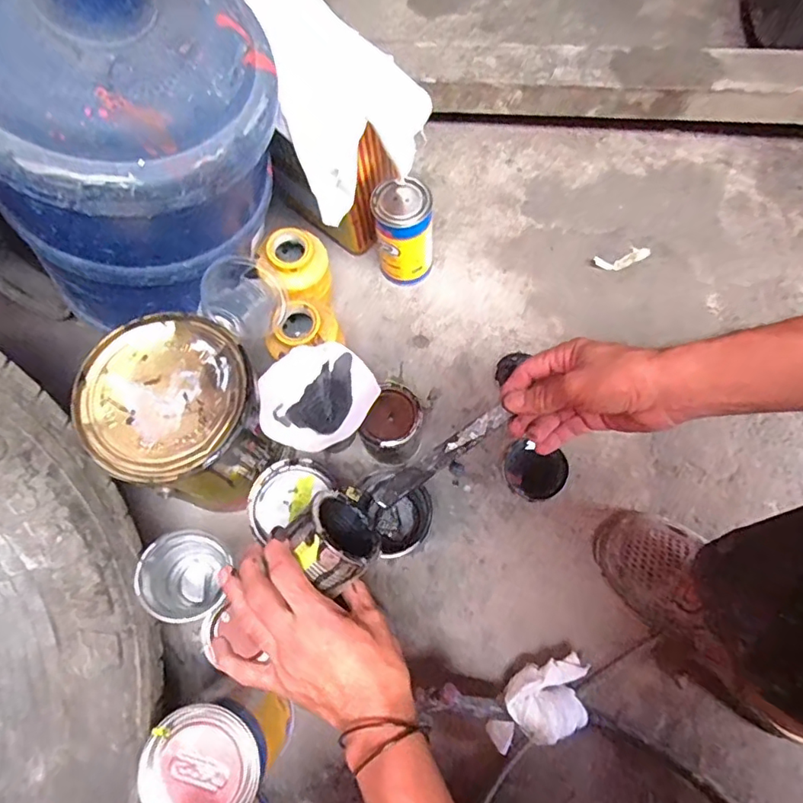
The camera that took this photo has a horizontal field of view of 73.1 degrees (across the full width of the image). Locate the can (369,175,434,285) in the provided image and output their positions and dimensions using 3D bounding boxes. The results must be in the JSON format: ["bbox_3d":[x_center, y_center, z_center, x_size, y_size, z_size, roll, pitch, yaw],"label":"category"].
[{"bbox_3d":[0.003,-0.212,0.696,0.072,0.136,0.064,-5,72,0],"label":"can"}]

